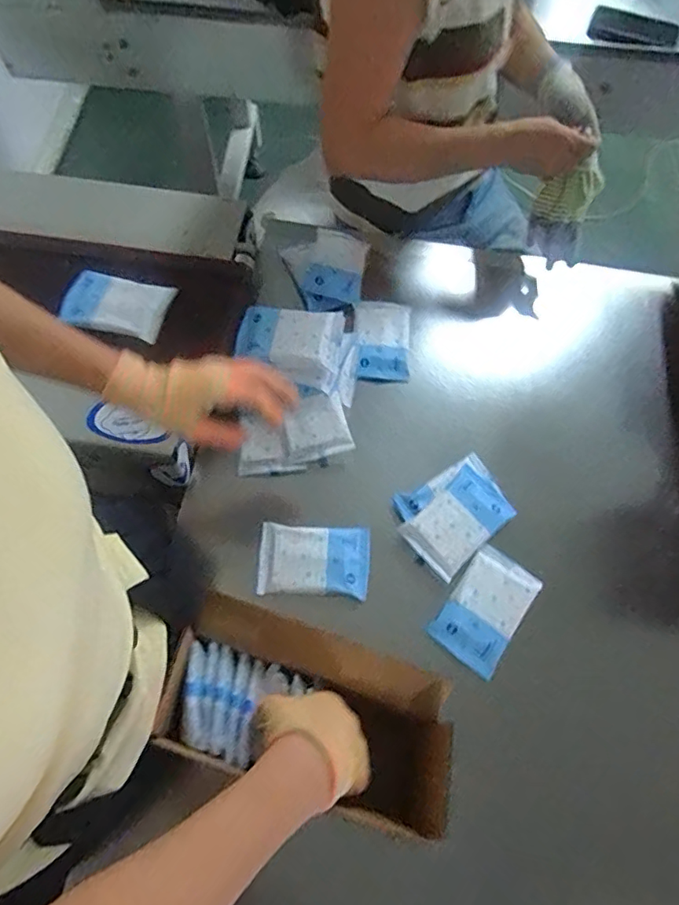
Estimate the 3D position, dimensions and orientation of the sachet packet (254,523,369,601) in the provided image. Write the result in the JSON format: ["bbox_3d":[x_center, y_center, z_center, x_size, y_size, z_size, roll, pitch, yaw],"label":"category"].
[{"bbox_3d":[-0.031,0.131,0.645,0.133,0.017,0.082,3,66,-1],"label":"sachet packet"}]

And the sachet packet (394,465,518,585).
[{"bbox_3d":[0.148,0.086,0.664,0.132,0.018,0.083,-40,74,-18],"label":"sachet packet"}]

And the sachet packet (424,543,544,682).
[{"bbox_3d":[0.174,0.184,0.630,0.083,0.017,0.135,36,69,12],"label":"sachet packet"}]

